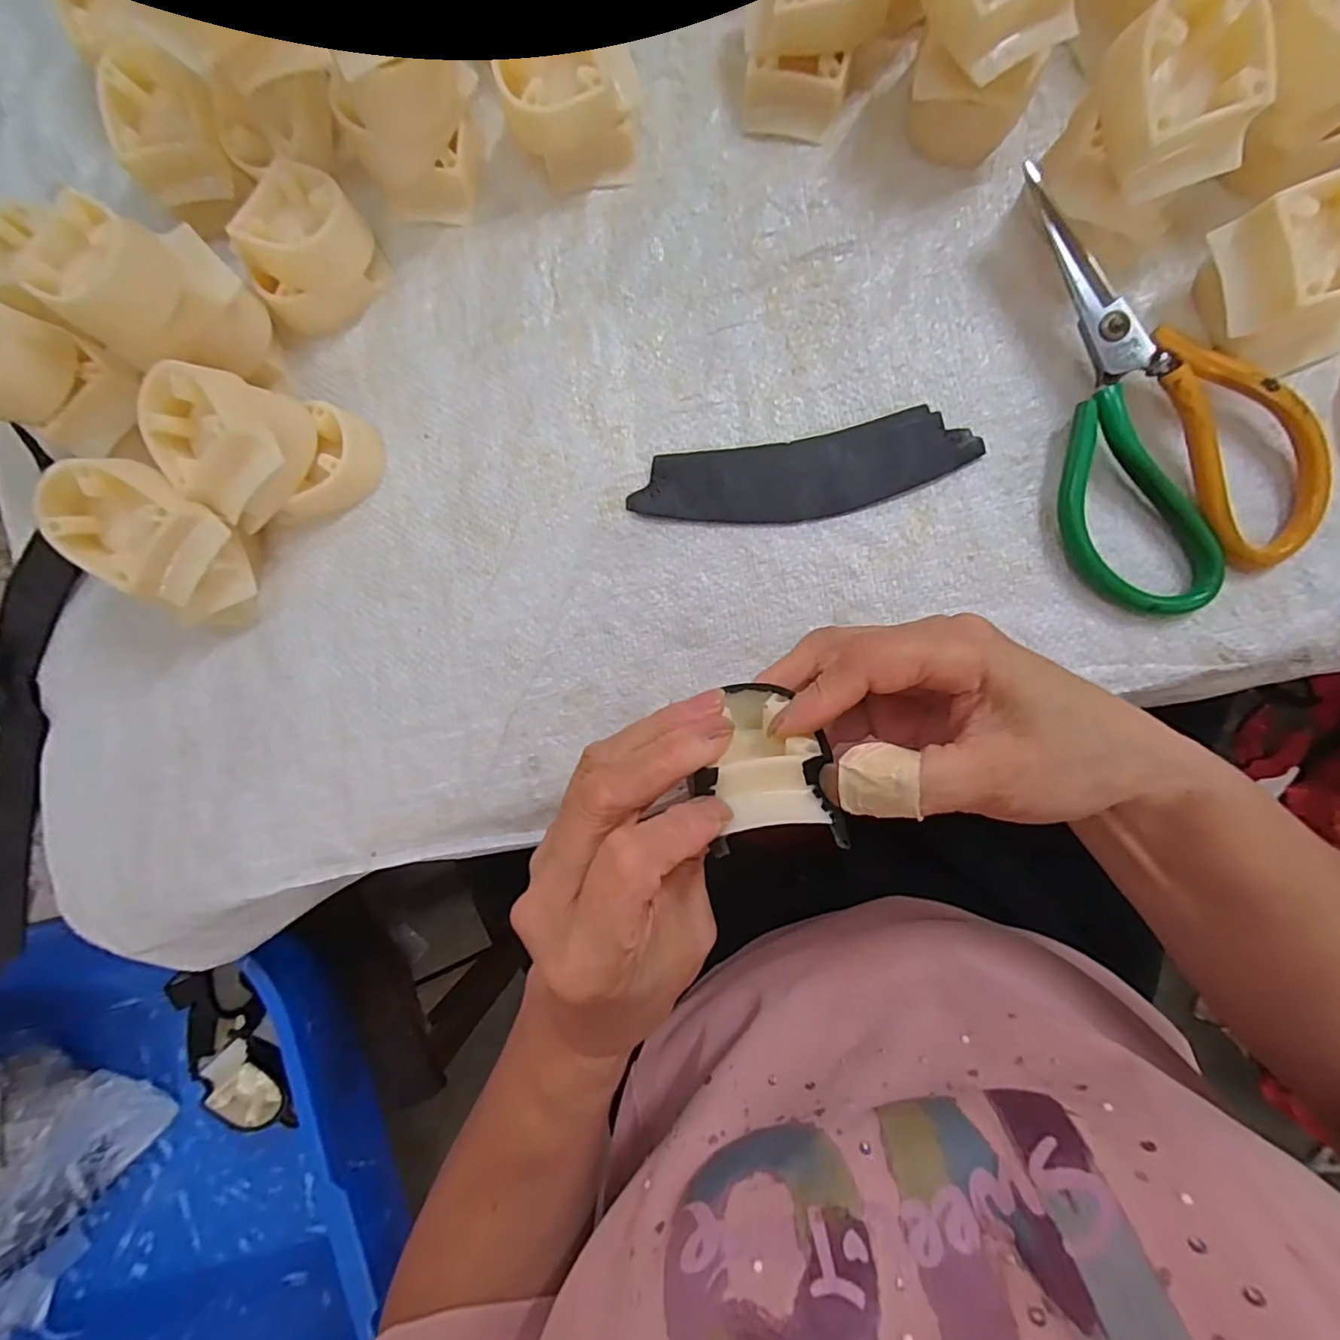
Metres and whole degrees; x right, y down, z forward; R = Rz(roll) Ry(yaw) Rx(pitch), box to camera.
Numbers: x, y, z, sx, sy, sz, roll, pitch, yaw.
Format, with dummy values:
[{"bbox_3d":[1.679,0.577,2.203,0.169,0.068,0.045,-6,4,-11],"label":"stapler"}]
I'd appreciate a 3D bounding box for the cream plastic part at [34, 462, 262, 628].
[{"bbox_3d":[-0.230,-0.057,0.274,0.055,0.067,0.051,0,88,5],"label":"cream plastic part"}]

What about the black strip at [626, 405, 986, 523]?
[{"bbox_3d":[0.061,-0.092,0.278,0.155,0.008,0.039,-8,87,5],"label":"black strip"}]

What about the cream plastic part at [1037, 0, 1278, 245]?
[{"bbox_3d":[0.191,-0.215,0.241,0.057,0.066,0.058,-25,85,4],"label":"cream plastic part"}]

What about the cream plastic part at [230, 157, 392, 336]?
[{"bbox_3d":[-0.177,-0.202,0.290,0.052,0.038,0.061,39,92,6],"label":"cream plastic part"}]

